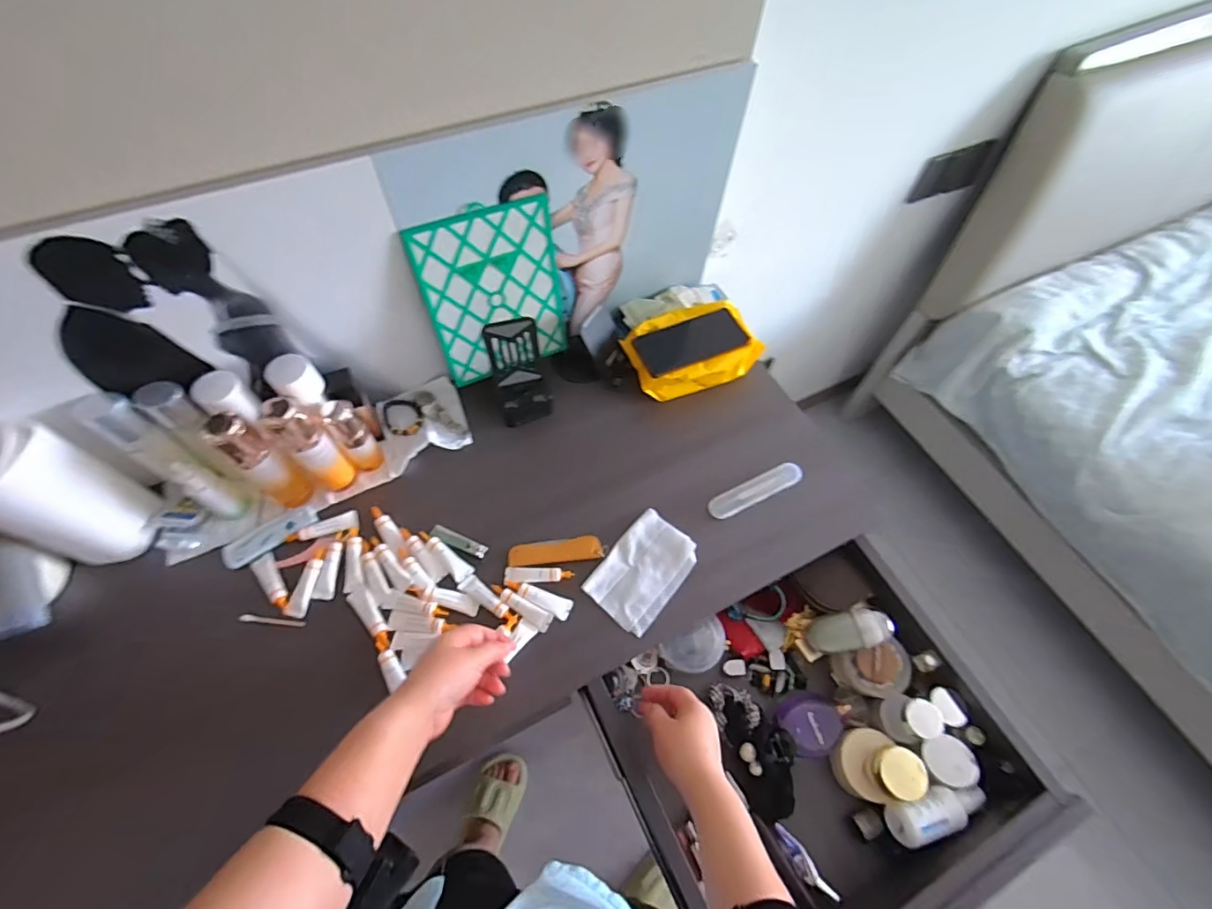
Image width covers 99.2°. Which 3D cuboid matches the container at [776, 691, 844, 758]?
[{"bbox_3d":[0.257,0.338,0.652,0.071,0.035,0.071,1,61,-2],"label":"container"}]

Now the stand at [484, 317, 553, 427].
[{"bbox_3d":[-0.114,-0.105,0.681,0.077,0.153,0.080,-11,62,-8],"label":"stand"}]

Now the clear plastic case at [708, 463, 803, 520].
[{"bbox_3d":[0.202,0.047,0.695,0.141,0.007,0.036,-23,64,-14],"label":"clear plastic case"}]

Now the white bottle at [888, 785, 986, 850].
[{"bbox_3d":[0.379,0.401,0.582,0.117,0.032,0.039,-14,62,-9],"label":"white bottle"}]

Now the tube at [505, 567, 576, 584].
[{"bbox_3d":[-0.082,0.147,0.626,0.081,0.008,0.020,2,61,-1],"label":"tube"}]

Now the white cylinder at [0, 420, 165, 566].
[{"bbox_3d":[-0.594,0.047,0.563,0.075,0.177,0.101,19,62,9],"label":"white cylinder"}]

